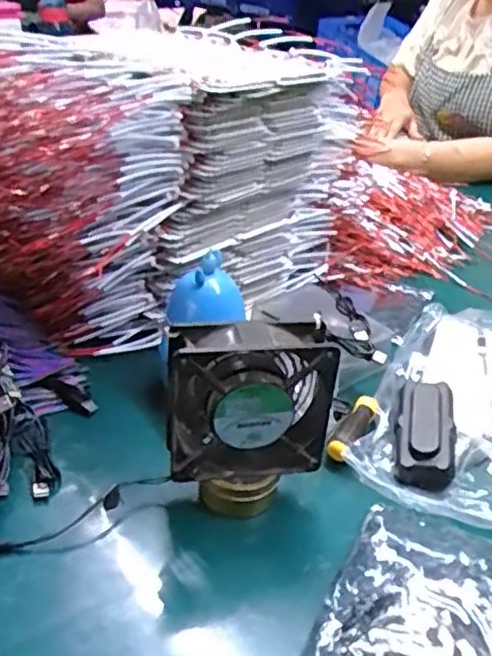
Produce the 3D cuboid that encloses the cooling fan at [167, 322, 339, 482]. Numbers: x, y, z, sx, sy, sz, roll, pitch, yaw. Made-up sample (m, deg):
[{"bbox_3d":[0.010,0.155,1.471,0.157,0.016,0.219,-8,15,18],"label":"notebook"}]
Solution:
[{"bbox_3d":[0.003,0.064,0.506,0.122,0.136,0.041,-4,33,-12],"label":"cooling fan"}]

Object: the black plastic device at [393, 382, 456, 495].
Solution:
[{"bbox_3d":[0.160,0.090,0.591,0.048,0.027,0.113,7,48,10],"label":"black plastic device"}]

